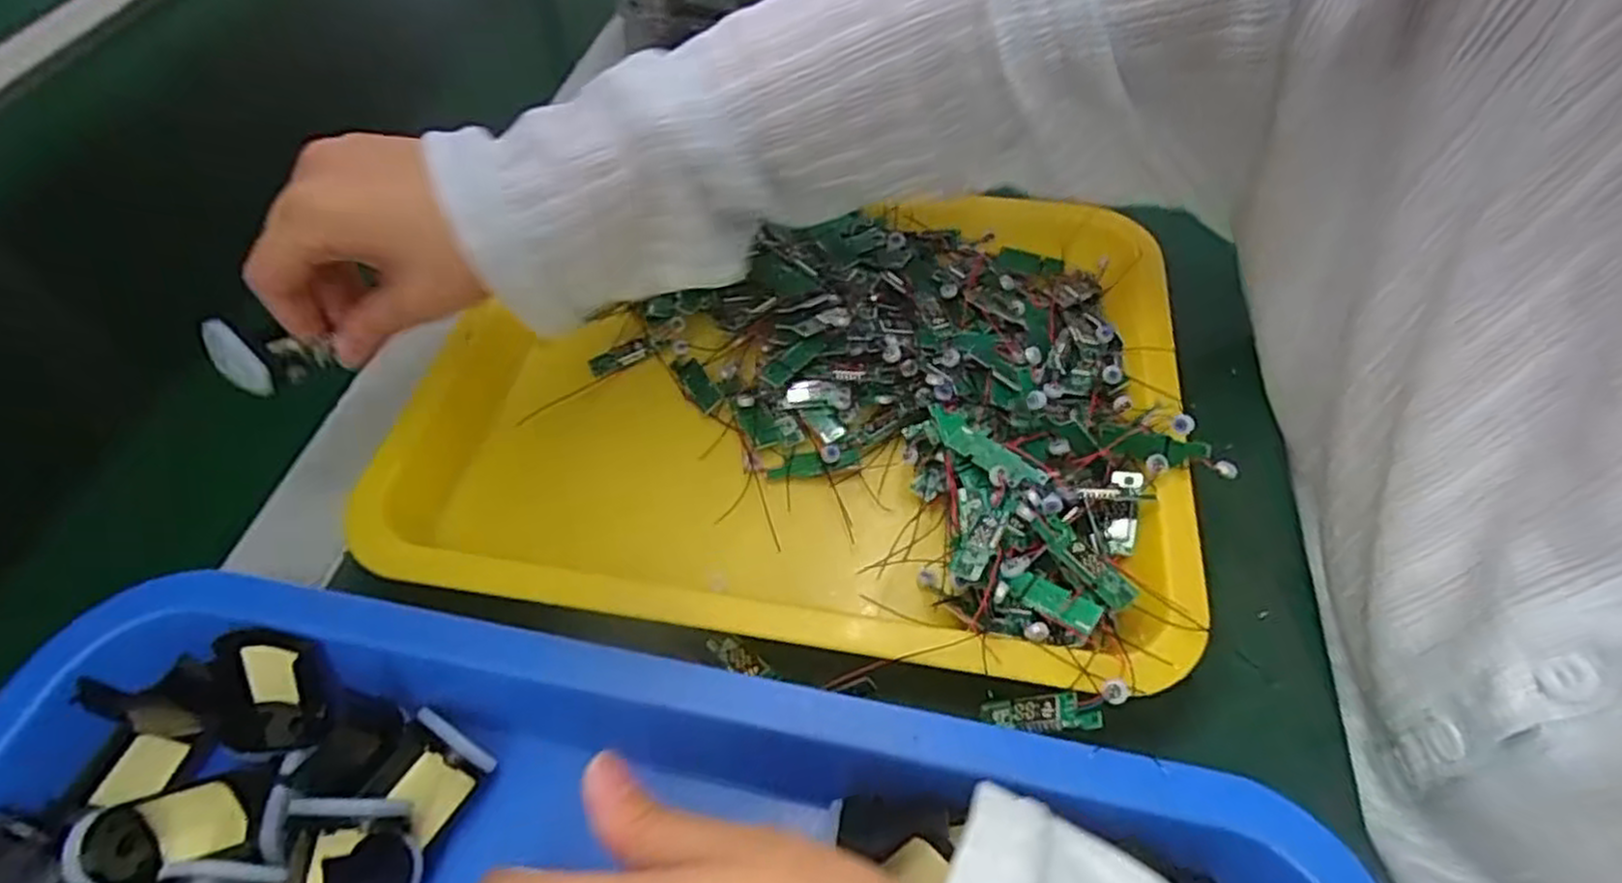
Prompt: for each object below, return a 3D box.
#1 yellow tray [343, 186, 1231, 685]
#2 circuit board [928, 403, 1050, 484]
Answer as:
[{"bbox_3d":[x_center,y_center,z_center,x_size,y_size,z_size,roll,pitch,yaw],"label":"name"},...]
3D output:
[{"bbox_3d":[-0.006,-0.028,0.358,0.328,0.037,0.259,8,54,7],"label":"yellow tray"},{"bbox_3d":[0.071,0.001,0.324,0.017,0.008,0.060,-34,59,-22],"label":"circuit board"}]

